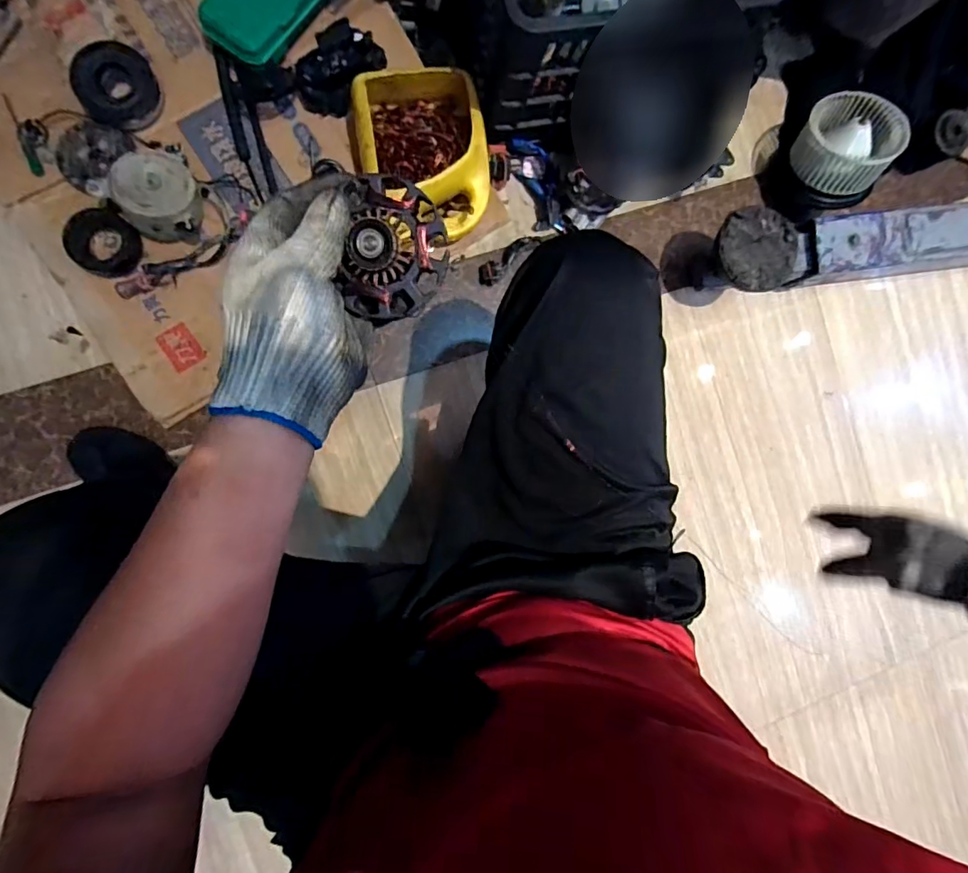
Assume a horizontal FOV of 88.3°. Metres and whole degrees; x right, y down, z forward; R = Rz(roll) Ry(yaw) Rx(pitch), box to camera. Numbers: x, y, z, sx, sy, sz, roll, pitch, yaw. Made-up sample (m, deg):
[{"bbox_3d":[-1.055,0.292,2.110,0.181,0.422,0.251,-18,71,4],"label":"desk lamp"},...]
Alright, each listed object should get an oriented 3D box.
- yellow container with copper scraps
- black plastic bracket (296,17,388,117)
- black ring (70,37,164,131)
[{"bbox_3d":[-0.094,-0.417,0.763,0.184,0.101,0.231,-10,95,-8],"label":"yellow container with copper scraps"},{"bbox_3d":[-0.218,-0.547,0.746,0.094,0.065,0.127,40,87,-9],"label":"black plastic bracket"},{"bbox_3d":[-0.538,-0.512,0.735,0.106,0.029,0.122,-27,97,-6],"label":"black ring"}]

